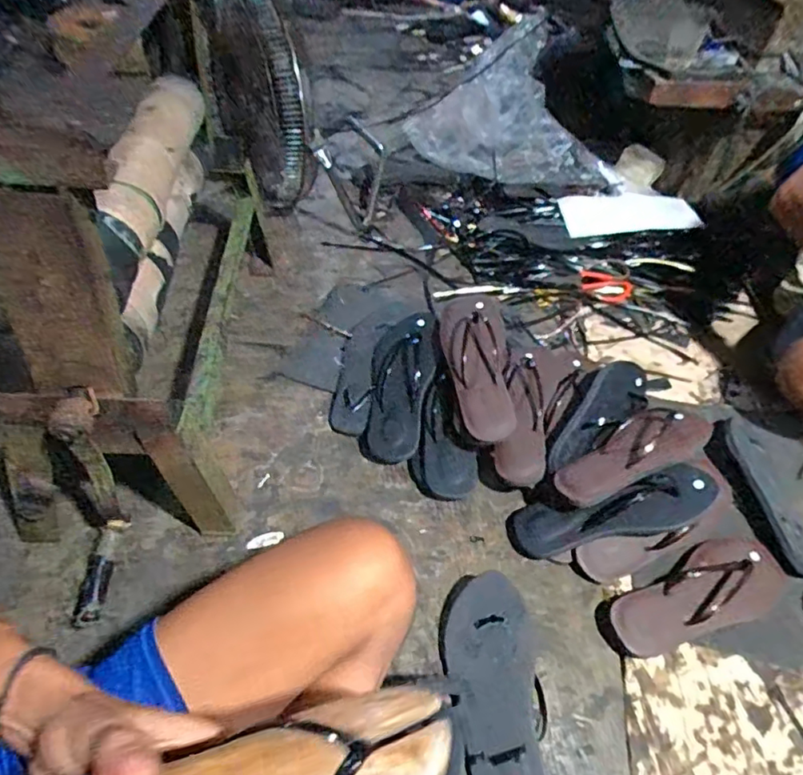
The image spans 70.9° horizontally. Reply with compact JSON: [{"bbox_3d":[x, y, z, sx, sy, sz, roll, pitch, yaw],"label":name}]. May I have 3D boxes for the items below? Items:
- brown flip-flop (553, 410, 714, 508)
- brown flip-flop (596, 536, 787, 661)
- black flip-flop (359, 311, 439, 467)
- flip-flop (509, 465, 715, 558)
[{"bbox_3d":[0.325,0.085,0.763,0.254,0.052,0.082,-19,51,-23],"label":"brown flip-flop"},{"bbox_3d":[0.370,0.254,0.699,0.266,0.053,0.099,-16,51,-17],"label":"brown flip-flop"},{"bbox_3d":[-0.004,-0.007,0.877,0.119,0.026,0.252,8,65,27],"label":"black flip-flop"},{"bbox_3d":[0.274,0.164,0.737,0.268,0.057,0.070,-18,48,9],"label":"flip-flop"}]

